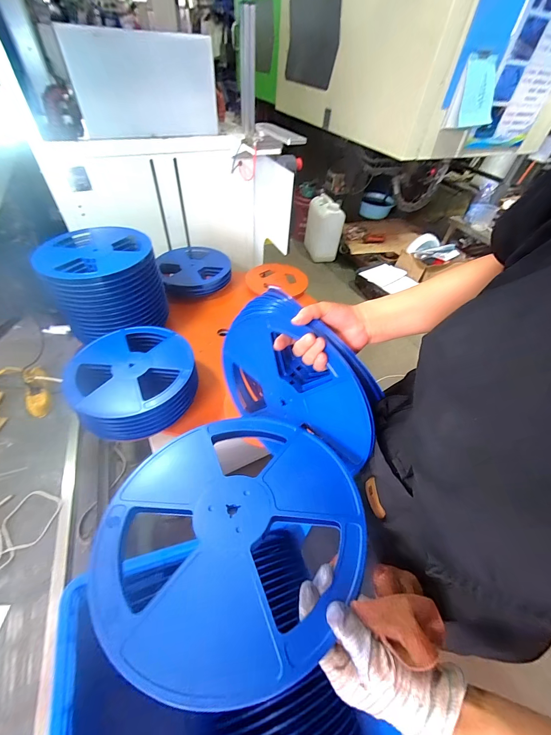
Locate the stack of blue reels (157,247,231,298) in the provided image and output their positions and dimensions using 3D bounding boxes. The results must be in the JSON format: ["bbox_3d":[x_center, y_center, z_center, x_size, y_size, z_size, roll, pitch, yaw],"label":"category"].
[{"bbox_3d":[-0.342,-0.421,1.264,0.287,0.059,0.312,-15,50,-18],"label":"stack of blue reels"}]

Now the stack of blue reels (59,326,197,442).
[{"bbox_3d":[-0.390,0.026,0.821,0.315,0.099,0.315,-29,56,-28],"label":"stack of blue reels"}]

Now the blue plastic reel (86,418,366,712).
[{"bbox_3d":[-0.053,0.186,0.372,0.311,0.016,0.312,-3,36,-1],"label":"blue plastic reel"}]

